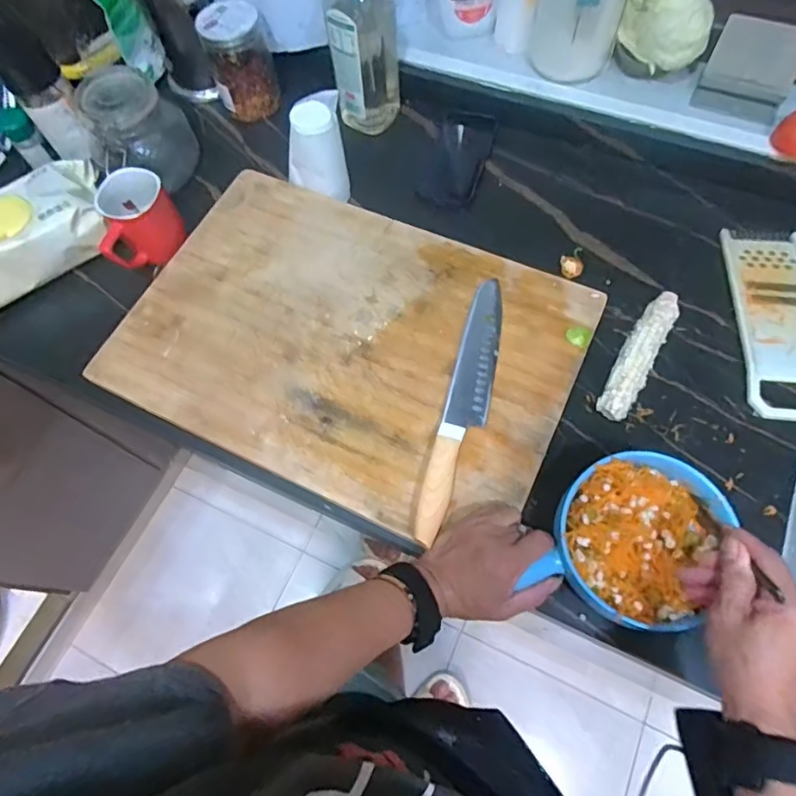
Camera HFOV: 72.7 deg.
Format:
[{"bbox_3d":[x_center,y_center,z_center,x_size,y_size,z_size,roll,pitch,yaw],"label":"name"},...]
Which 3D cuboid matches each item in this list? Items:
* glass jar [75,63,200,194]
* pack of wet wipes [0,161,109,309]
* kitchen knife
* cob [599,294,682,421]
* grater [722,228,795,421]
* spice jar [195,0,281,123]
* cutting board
[{"bbox_3d":[-0.317,-0.328,0.678,0.108,0.120,0.108,-1,67,3],"label":"glass jar"},{"bbox_3d":[-0.459,-0.184,0.642,0.239,0.064,0.099,-35,69,-11],"label":"pack of wet wipes"},{"bbox_3d":[0.072,0.000,0.552,0.043,0.023,0.295,14,68,9],"label":"kitchen knife"},{"bbox_3d":[0.257,-0.044,0.580,0.036,0.034,0.163,27,71,14],"label":"cob"},{"bbox_3d":[0.417,-0.088,0.590,0.090,0.013,0.231,4,67,5],"label":"grater"},{"bbox_3d":[-0.208,-0.450,0.724,0.083,0.117,0.079,-1,67,3],"label":"spice jar"},{"bbox_3d":[-0.055,-0.068,0.601,0.476,0.015,0.333,24,70,13],"label":"cutting board"}]

